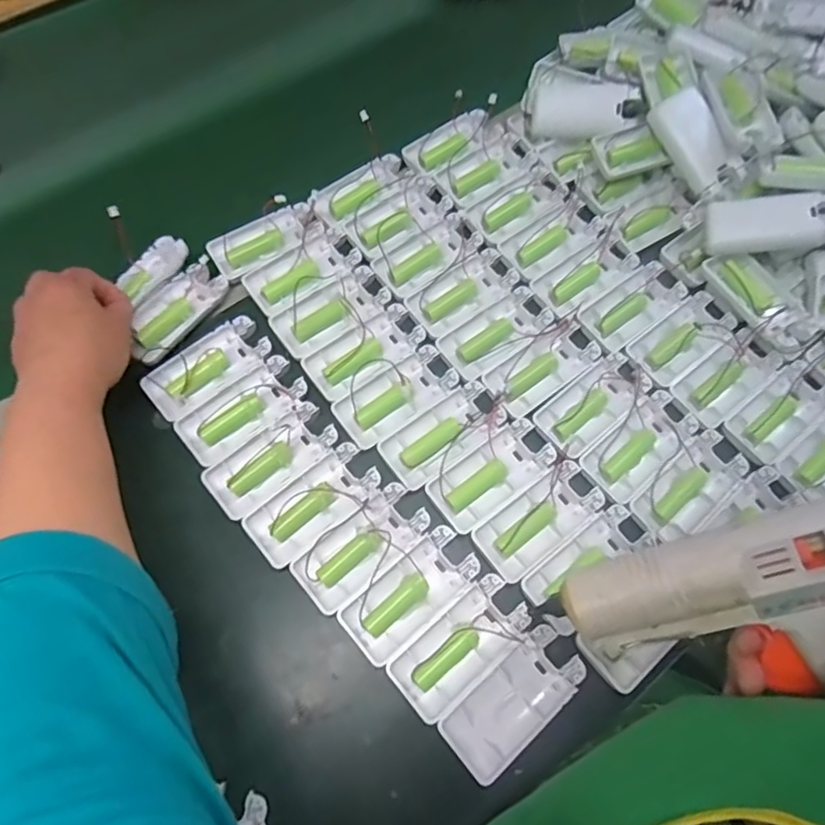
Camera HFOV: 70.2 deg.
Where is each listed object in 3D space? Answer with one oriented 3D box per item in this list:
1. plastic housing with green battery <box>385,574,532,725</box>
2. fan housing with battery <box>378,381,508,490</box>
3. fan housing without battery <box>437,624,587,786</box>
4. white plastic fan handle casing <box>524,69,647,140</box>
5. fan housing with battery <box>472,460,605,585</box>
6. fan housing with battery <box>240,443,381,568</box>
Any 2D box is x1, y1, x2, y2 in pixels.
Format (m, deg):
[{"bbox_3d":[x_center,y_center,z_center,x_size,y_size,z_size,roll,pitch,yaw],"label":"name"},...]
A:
[{"bbox_3d":[0.032,0.152,0.382,0.092,0.014,0.046,-37,74,-15],"label":"plastic housing with green battery"},{"bbox_3d":[0.023,0.016,0.436,0.093,0.013,0.044,-34,73,-14],"label":"fan housing with battery"},{"bbox_3d":[0.064,0.182,0.372,0.093,0.017,0.044,-38,74,-16],"label":"fan housing without battery"},{"bbox_3d":[0.155,-0.278,0.533,0.099,0.013,0.059,11,96,15],"label":"white plastic fan handle casing"},{"bbox_3d":[0.090,0.076,0.412,0.092,0.021,0.044,-34,73,-15],"label":"fan housing with battery"},{"bbox_3d":[-0.069,0.062,0.408,0.092,0.017,0.044,-38,74,-16],"label":"fan housing with battery"}]

